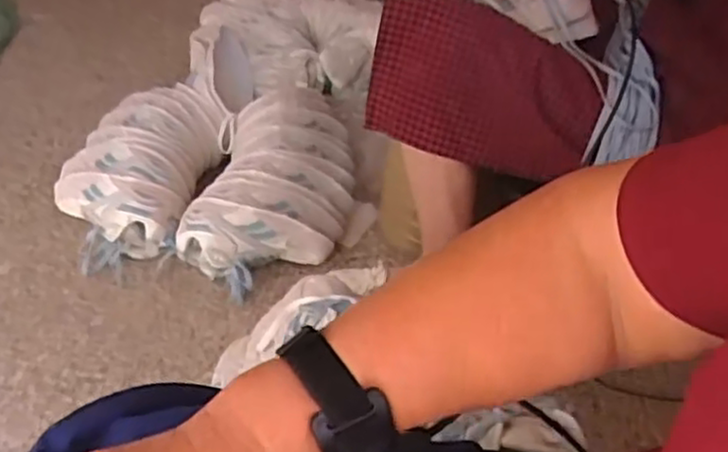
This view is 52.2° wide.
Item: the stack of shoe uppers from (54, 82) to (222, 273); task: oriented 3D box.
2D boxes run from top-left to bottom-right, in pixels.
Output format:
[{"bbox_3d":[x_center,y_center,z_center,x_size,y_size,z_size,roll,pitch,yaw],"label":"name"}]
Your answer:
[{"bbox_3d":[-0.364,-0.091,1.188,0.219,0.135,0.347,10,40,4],"label":"stack of shoe uppers"}]

